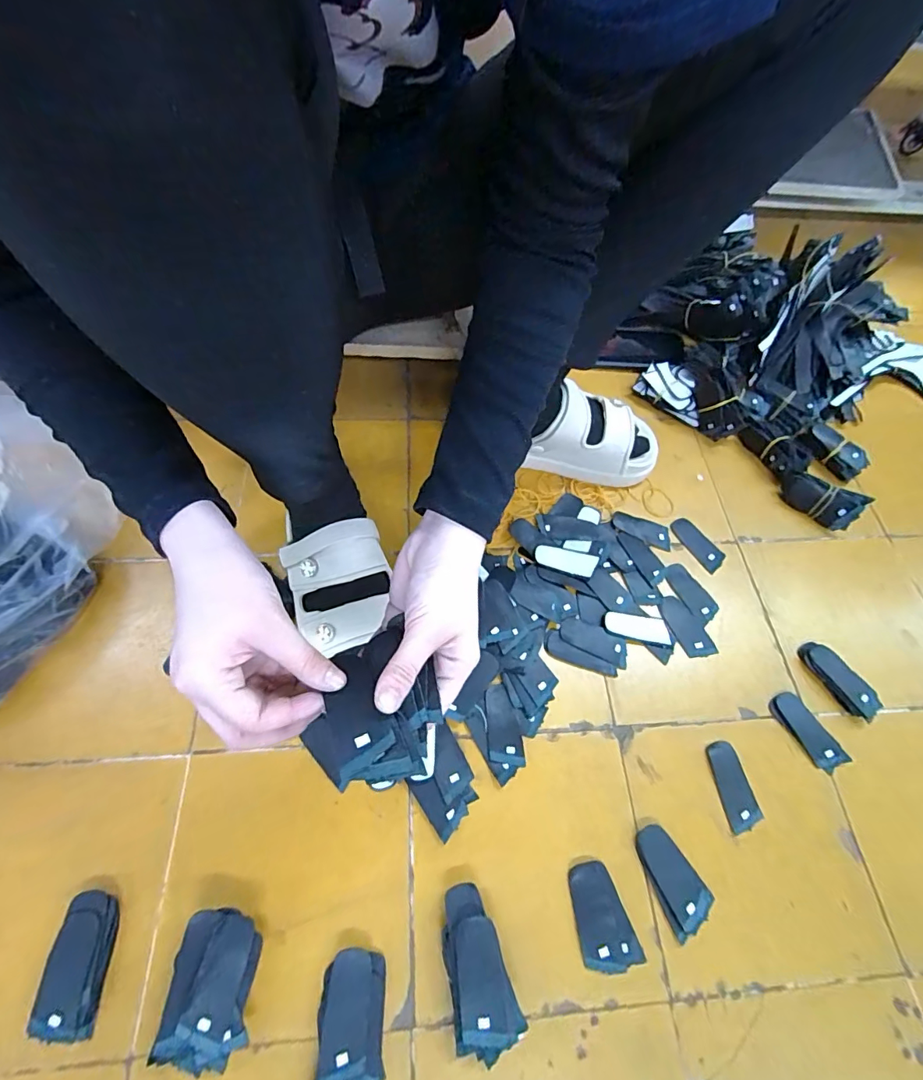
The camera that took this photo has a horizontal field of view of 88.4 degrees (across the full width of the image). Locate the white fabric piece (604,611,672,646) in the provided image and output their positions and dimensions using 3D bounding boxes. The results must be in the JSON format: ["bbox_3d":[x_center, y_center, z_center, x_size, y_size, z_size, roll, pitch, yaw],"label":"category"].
[{"bbox_3d":[0.189,0.094,0.512,0.069,0.006,0.027,9,61,2],"label":"white fabric piece"}]

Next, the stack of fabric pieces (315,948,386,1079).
[{"bbox_3d":[-0.082,0.365,0.349,0.048,0.018,0.097,-2,61,-3],"label":"stack of fabric pieces"}]

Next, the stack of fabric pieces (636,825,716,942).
[{"bbox_3d":[0.181,0.289,0.407,0.040,0.007,0.077,-20,64,-13],"label":"stack of fabric pieces"}]

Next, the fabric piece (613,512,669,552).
[{"bbox_3d":[0.222,-0.012,0.583,0.072,0.004,0.033,19,62,8],"label":"fabric piece"}]

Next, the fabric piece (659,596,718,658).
[{"bbox_3d":[0.248,0.096,0.527,0.036,0.005,0.073,-22,63,-9],"label":"fabric piece"}]

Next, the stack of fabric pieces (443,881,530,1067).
[{"bbox_3d":[0.008,0.331,0.367,0.048,0.027,0.102,-18,64,-12],"label":"stack of fabric pieces"}]

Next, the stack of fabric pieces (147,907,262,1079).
[{"bbox_3d":[-0.185,0.330,0.352,0.059,0.032,0.090,1,61,-2],"label":"stack of fabric pieces"}]

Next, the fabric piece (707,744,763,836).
[{"bbox_3d":[0.256,0.230,0.447,0.031,0.005,0.072,-7,62,-6],"label":"fabric piece"}]

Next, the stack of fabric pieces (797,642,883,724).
[{"bbox_3d":[0.393,0.143,0.494,0.035,0.012,0.082,-23,65,-14],"label":"stack of fabric pieces"}]

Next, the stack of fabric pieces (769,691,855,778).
[{"bbox_3d":[0.345,0.191,0.474,0.035,0.008,0.076,-27,66,-16],"label":"stack of fabric pieces"}]

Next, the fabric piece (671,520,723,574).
[{"bbox_3d":[0.287,0.004,0.580,0.029,0.005,0.074,-28,66,-16],"label":"fabric piece"}]

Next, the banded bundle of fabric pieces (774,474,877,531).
[{"bbox_3d":[0.453,-0.053,0.600,0.025,0.048,0.086,-14,47,-41],"label":"banded bundle of fabric pieces"}]

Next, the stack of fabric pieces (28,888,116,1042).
[{"bbox_3d":[-0.290,0.320,0.360,0.041,0.016,0.086,2,61,-1],"label":"stack of fabric pieces"}]

